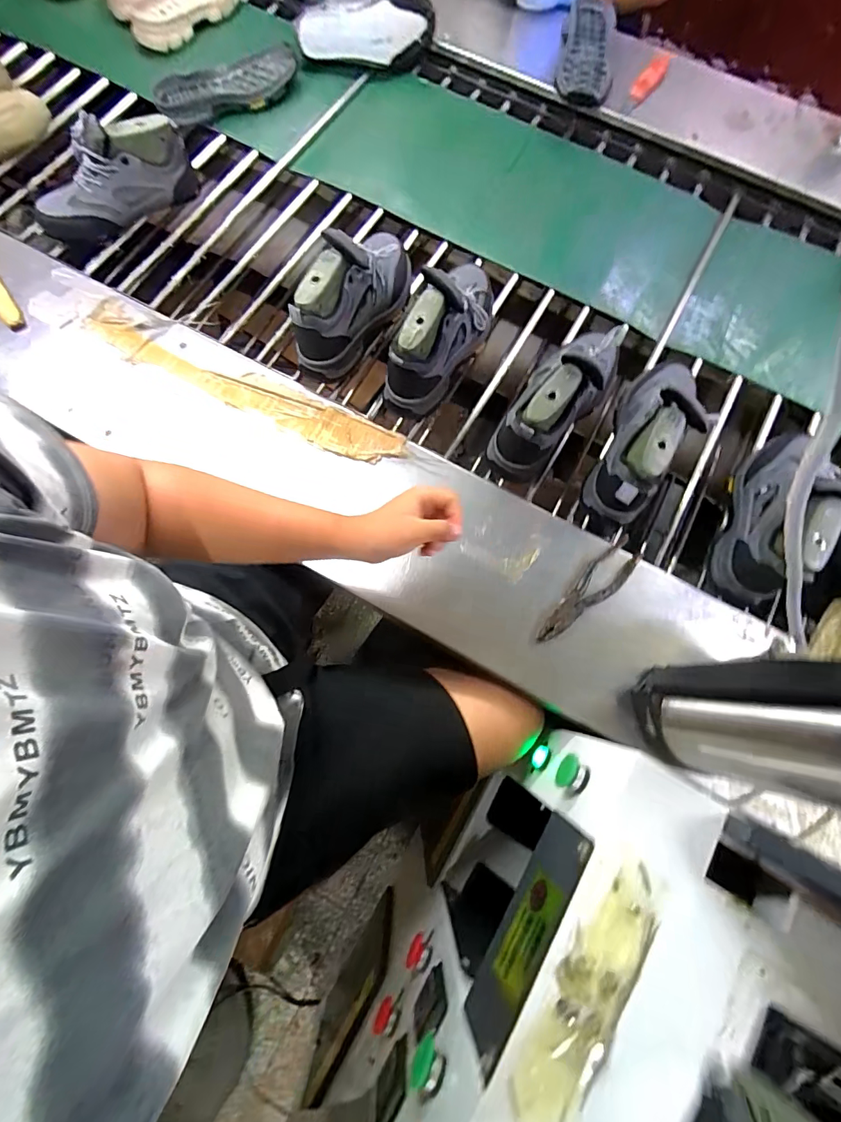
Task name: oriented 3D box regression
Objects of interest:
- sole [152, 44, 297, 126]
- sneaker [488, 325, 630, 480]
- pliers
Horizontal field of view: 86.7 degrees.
[{"bbox_3d":[-0.360,-0.911,0.848,0.277,0.042,0.108,-34,78,-9],"label":"sole"},{"bbox_3d":[0.206,-0.244,0.651,0.088,0.125,0.252,38,78,9],"label":"sneaker"},{"bbox_3d":[0.226,0.039,0.599,0.189,0.014,0.046,-39,79,-10],"label":"pliers"}]

